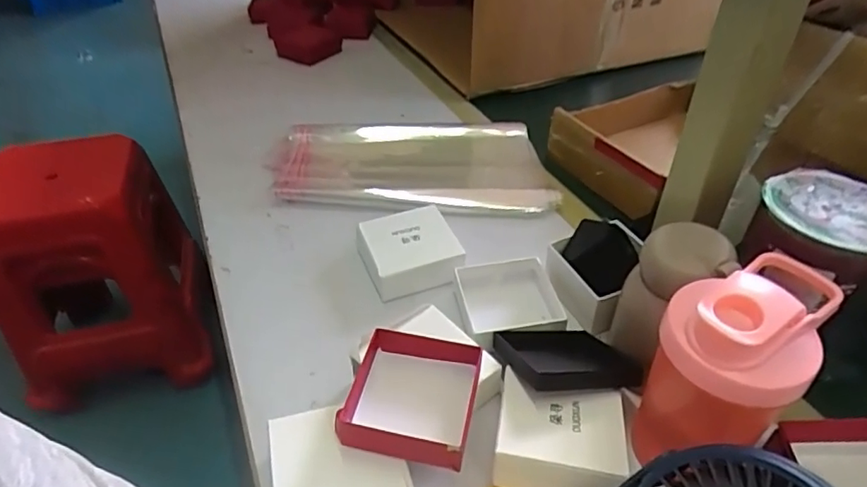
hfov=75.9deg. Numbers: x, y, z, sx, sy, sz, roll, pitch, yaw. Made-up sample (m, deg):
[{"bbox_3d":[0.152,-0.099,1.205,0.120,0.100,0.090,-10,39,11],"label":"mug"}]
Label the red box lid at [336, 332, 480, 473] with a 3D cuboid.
[{"bbox_3d":[-0.017,0.111,0.408,0.092,0.033,0.087,7,41,10],"label":"red box lid"}]

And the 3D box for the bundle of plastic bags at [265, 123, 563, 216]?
[{"bbox_3d":[-0.033,-0.111,0.728,0.356,0.016,0.195,1,40,3],"label":"bundle of plastic bags"}]

